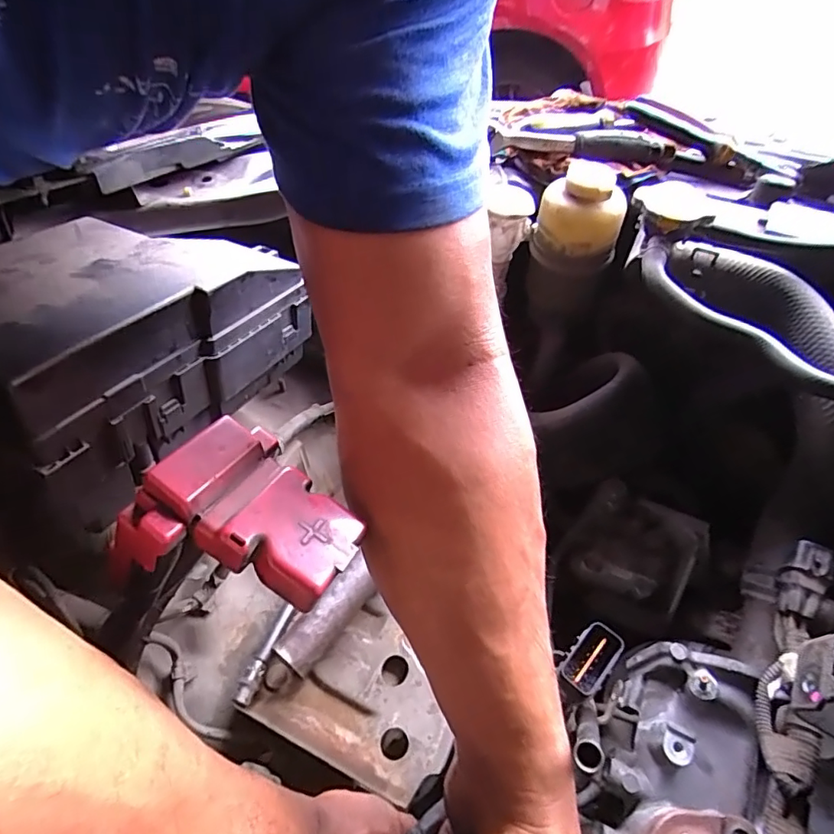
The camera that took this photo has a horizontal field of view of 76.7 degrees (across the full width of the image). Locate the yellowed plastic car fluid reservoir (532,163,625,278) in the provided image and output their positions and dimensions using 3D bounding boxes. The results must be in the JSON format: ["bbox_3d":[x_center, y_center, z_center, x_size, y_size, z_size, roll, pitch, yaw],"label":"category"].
[{"bbox_3d":[0.147,-0.179,0.479,0.077,0.076,0.064,18,56,12],"label":"yellowed plastic car fluid reservoir"}]

